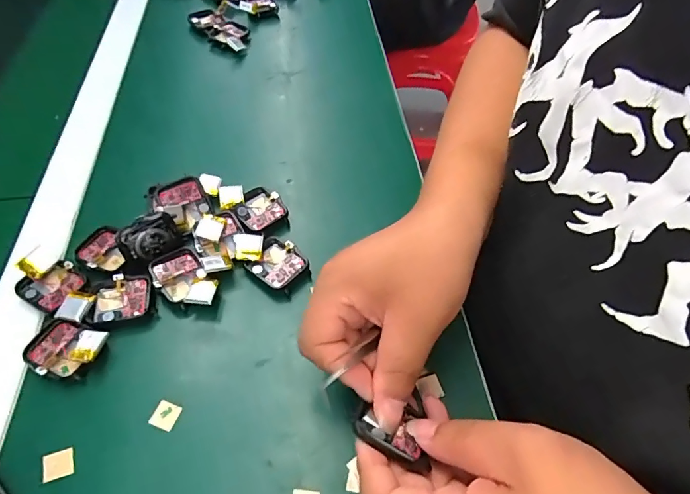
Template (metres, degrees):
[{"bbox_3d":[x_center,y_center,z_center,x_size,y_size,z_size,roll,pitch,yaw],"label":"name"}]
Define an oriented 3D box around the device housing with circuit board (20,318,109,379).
[{"bbox_3d":[-0.183,0.069,0.303,0.047,0.015,0.036,17,54,14],"label":"device housing with circuit board"}]

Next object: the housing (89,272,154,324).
[{"bbox_3d":[-0.158,0.037,0.328,0.039,0.010,0.037,-13,52,-8],"label":"housing"}]

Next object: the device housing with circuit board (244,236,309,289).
[{"bbox_3d":[-0.052,0.013,0.352,0.037,0.015,0.042,-36,59,-23],"label":"device housing with circuit board"}]

